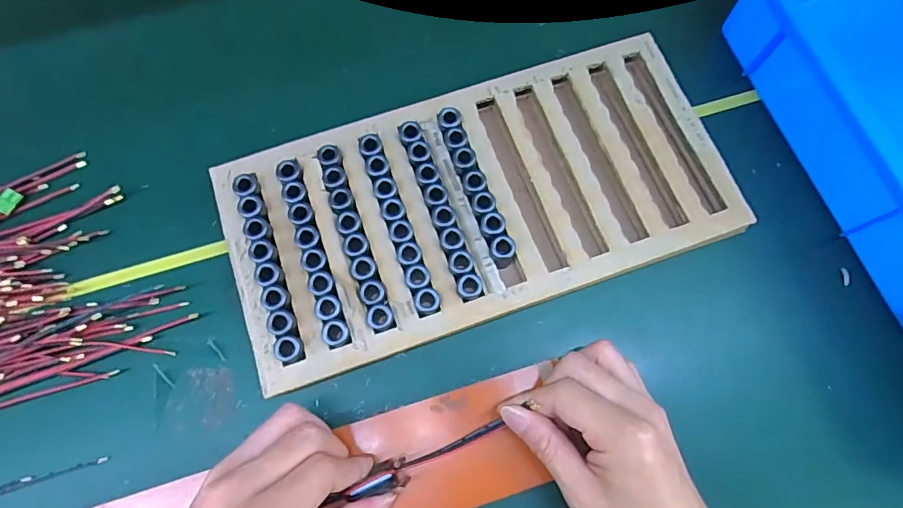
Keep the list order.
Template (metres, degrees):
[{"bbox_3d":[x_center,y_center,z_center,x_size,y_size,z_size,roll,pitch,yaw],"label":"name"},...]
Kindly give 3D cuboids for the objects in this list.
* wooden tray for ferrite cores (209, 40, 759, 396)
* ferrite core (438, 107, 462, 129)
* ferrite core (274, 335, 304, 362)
[{"bbox_3d":[0.018,-0.040,0.368,0.352,0.040,0.168,-18,74,-7],"label":"wooden tray for ferrite cores"},{"bbox_3d":[-0.001,-0.102,0.369,0.017,0.009,0.018,0,72,-2],"label":"ferrite core"},{"bbox_3d":[-0.106,0.063,0.323,0.018,0.011,0.017,0,74,-1],"label":"ferrite core"}]

